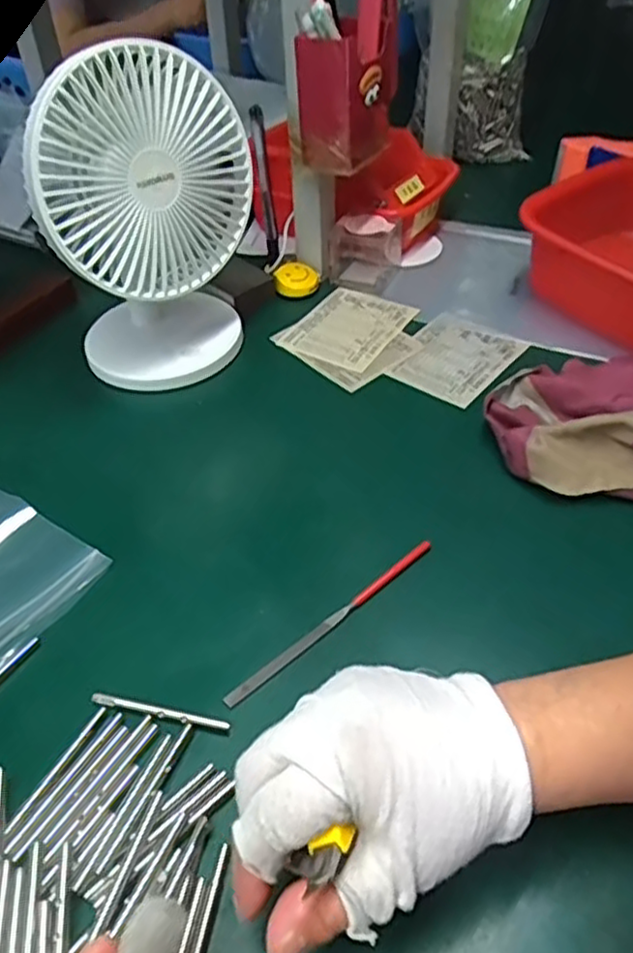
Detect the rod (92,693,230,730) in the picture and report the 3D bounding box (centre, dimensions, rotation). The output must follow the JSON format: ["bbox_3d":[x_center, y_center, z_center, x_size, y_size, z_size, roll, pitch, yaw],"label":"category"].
[{"bbox_3d":[-0.084,0.125,0.369,0.077,0.004,0.005,9,46,10],"label":"rod"}]

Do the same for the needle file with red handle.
[{"bbox_3d":[0.012,0.083,0.408,0.157,0.008,0.008,-32,52,-27],"label":"needle file with red handle"}]

